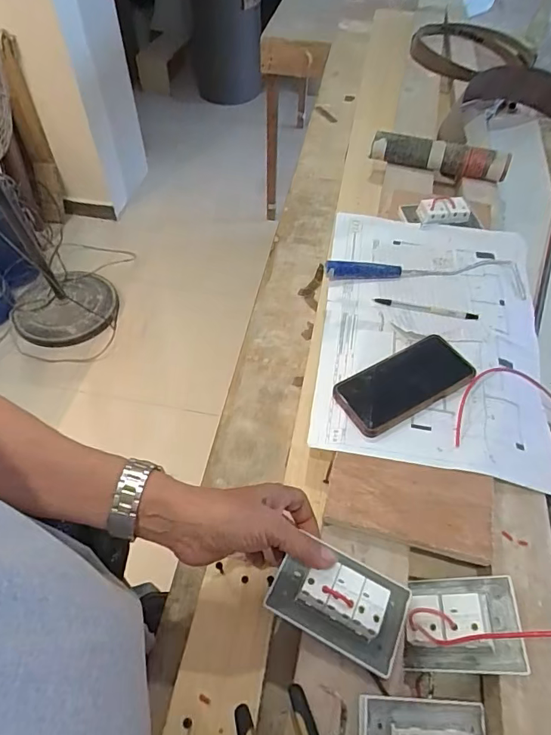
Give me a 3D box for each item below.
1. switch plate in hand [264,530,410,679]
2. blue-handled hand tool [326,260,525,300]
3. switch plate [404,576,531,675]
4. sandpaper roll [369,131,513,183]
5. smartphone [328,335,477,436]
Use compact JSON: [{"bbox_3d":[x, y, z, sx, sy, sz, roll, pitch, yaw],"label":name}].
[{"bbox_3d":[0.058,0.207,0.414,0.120,0.040,0.077,21,55,14],"label":"switch plate in hand"},{"bbox_3d":[0.223,-0.146,0.685,0.301,0.032,0.073,2,53,0],"label":"blue-handled hand tool"},{"bbox_3d":[0.162,0.232,0.423,0.113,0.040,0.079,-12,51,21],"label":"switch plate"},{"bbox_3d":[0.323,-0.418,0.914,0.262,0.043,0.054,14,54,9],"label":"sandpaper roll"},{"bbox_3d":[0.154,0.018,0.549,0.164,0.011,0.077,-24,57,-19],"label":"smartphone"}]

